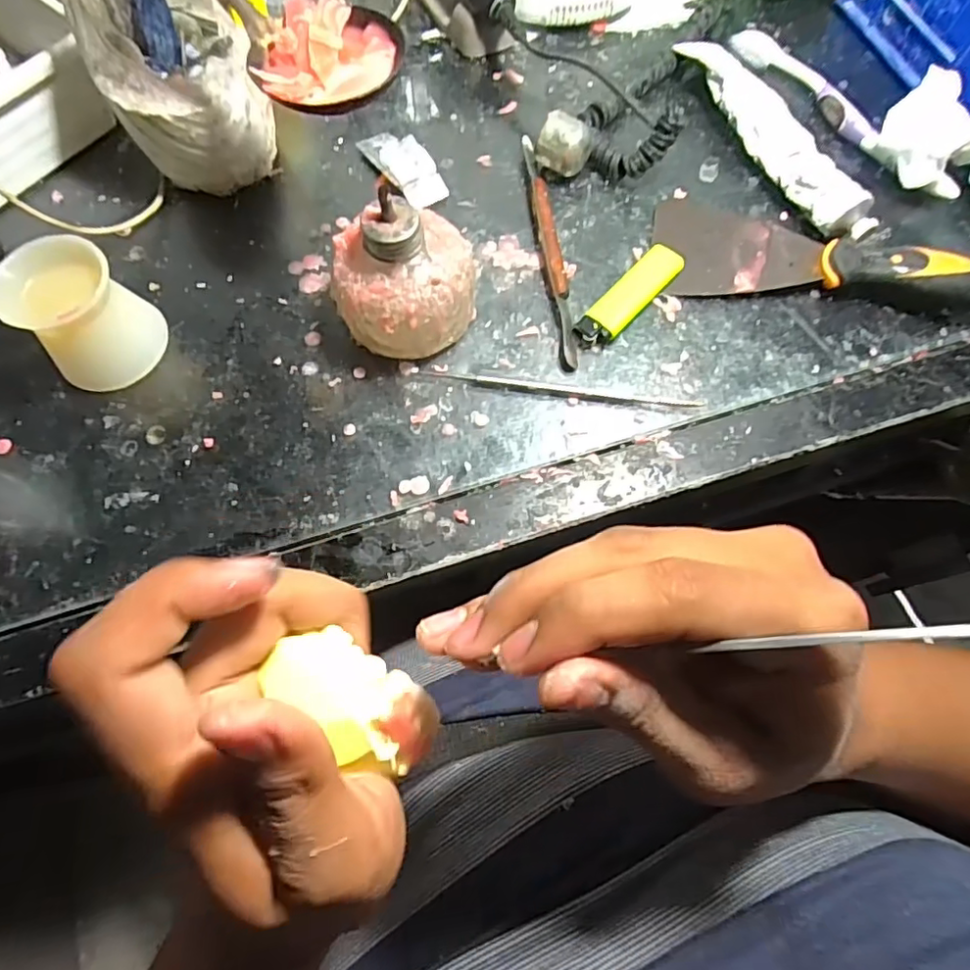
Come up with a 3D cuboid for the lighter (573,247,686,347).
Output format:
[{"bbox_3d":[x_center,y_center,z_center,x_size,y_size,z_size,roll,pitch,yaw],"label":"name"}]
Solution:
[{"bbox_3d":[0.083,-0.109,0.338,0.022,0.014,0.078,43,75,13],"label":"lighter"}]

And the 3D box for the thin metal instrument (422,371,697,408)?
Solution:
[{"bbox_3d":[0.041,-0.053,0.324,0.158,0.004,0.006,8,70,2],"label":"thin metal instrument"}]

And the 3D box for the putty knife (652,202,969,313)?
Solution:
[{"bbox_3d":[0.205,-0.143,0.346,0.196,0.032,0.069,6,70,2],"label":"putty knife"}]

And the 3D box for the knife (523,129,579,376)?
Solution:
[{"bbox_3d":[0.040,-0.146,0.353,0.012,0.013,0.165,-7,70,-3],"label":"knife"}]

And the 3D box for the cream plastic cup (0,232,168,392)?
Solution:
[{"bbox_3d":[-0.212,-0.090,0.308,0.056,0.056,0.056,0,70,-1],"label":"cream plastic cup"}]

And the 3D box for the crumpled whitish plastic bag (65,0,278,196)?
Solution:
[{"bbox_3d":[-0.175,-0.230,0.337,0.079,0.105,0.076,-29,73,-11],"label":"crumpled whitish plastic bag"}]

